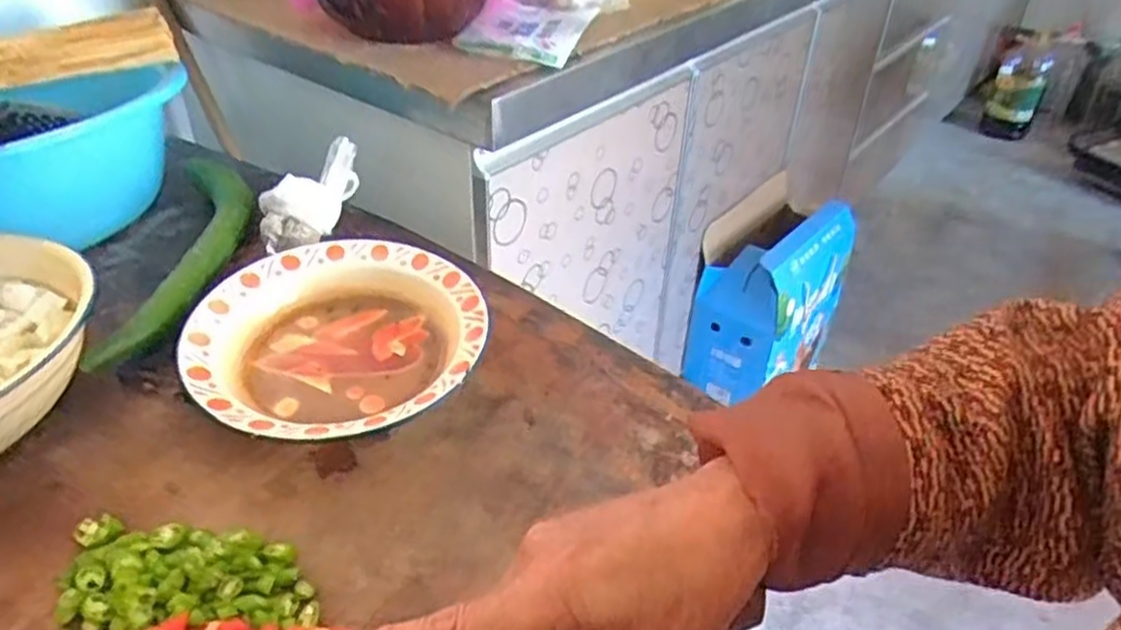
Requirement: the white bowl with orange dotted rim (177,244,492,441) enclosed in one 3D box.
[{"bbox_3d":[-0.162,0.021,0.559,0.201,0.046,0.198,3,39,-2],"label":"white bowl with orange dotted rim"}]

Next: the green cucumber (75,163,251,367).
[{"bbox_3d":[-0.319,-0.062,0.656,0.080,0.033,0.301,-2,40,-8],"label":"green cucumber"}]

